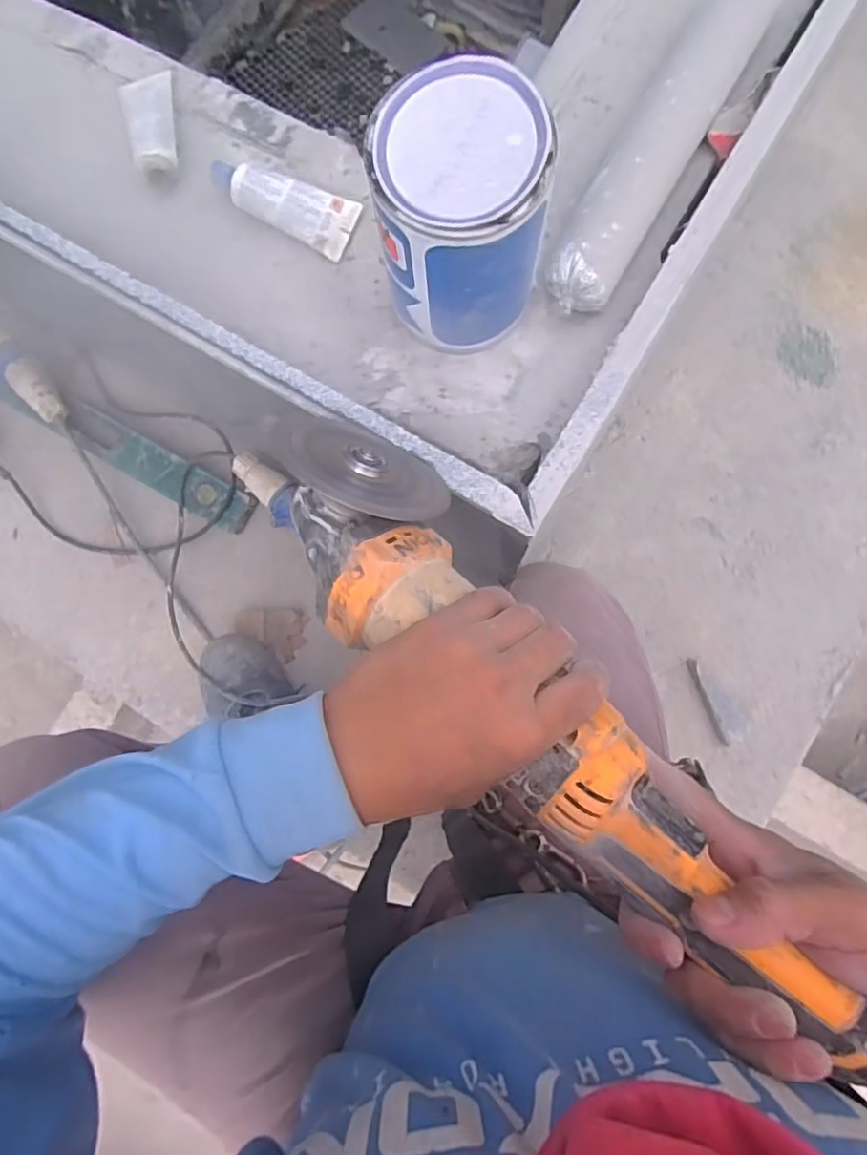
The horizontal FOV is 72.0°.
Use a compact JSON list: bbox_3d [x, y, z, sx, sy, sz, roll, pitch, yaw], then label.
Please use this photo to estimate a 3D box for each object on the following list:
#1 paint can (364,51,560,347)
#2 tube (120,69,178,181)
[{"bbox_3d":[0.019,-0.213,0.371,0.096,0.128,0.097,-1,83,5],"label":"paint can"},{"bbox_3d":[-0.220,-0.349,0.457,0.039,0.020,0.099,-11,82,4],"label":"tube"}]

